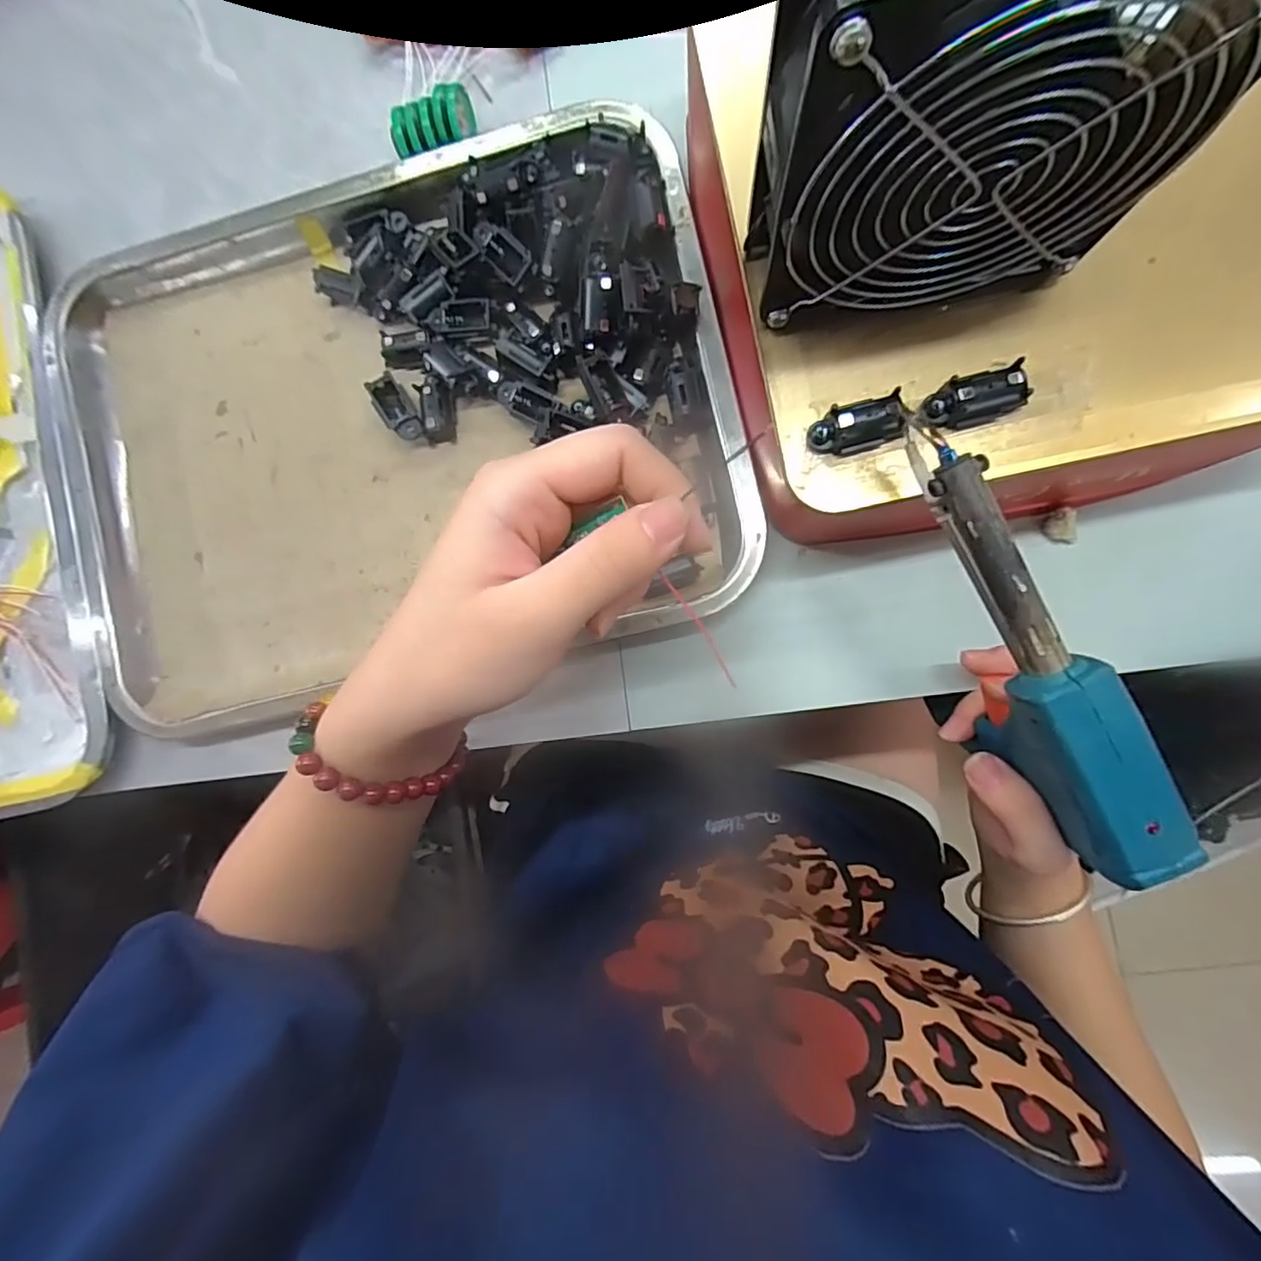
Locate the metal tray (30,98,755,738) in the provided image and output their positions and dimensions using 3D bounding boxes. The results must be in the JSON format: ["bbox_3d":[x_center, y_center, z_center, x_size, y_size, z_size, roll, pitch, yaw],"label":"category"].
[{"bbox_3d":[-0.126,-0.104,0.305,0.346,0.031,0.254,-13,86,6],"label":"metal tray"}]

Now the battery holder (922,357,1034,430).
[{"bbox_3d":[0.131,-0.087,0.226,0.035,0.014,0.016,-16,86,6],"label":"battery holder"}]

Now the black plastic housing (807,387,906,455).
[{"bbox_3d":[0.087,-0.078,0.229,0.033,0.014,0.017,-19,85,6],"label":"black plastic housing"}]

